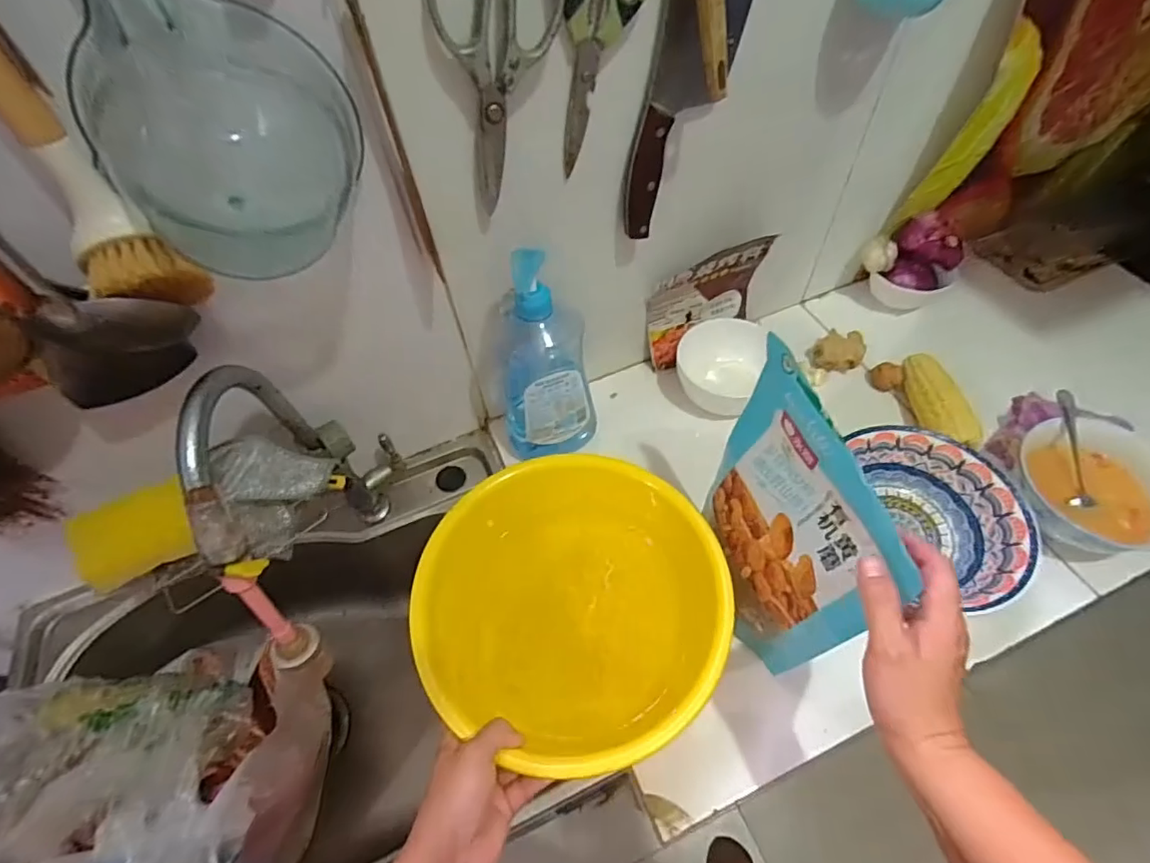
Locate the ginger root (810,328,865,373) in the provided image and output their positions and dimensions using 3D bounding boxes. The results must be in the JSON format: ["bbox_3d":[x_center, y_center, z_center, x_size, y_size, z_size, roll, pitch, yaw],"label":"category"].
[{"bbox_3d":[0.356,-0.109,0.729,0.069,0.031,0.056,0,55,4],"label":"ginger root"}]

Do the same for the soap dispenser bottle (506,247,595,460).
[{"bbox_3d":[-0.040,-0.072,0.590,0.106,0.301,0.062,-23,50,-11],"label":"soap dispenser bottle"}]

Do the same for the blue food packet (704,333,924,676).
[{"bbox_3d":[0.171,0.082,0.462,0.021,0.251,0.191,-9,55,-20],"label":"blue food packet"}]

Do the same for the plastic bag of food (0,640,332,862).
[{"bbox_3d":[-0.413,0.342,0.548,0.280,0.215,0.219,7,56,8],"label":"plastic bag of food"}]

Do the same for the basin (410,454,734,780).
[{"bbox_3d":[0.010,0.160,0.520,0.289,0.119,0.270,-2,55,3],"label":"basin"}]

